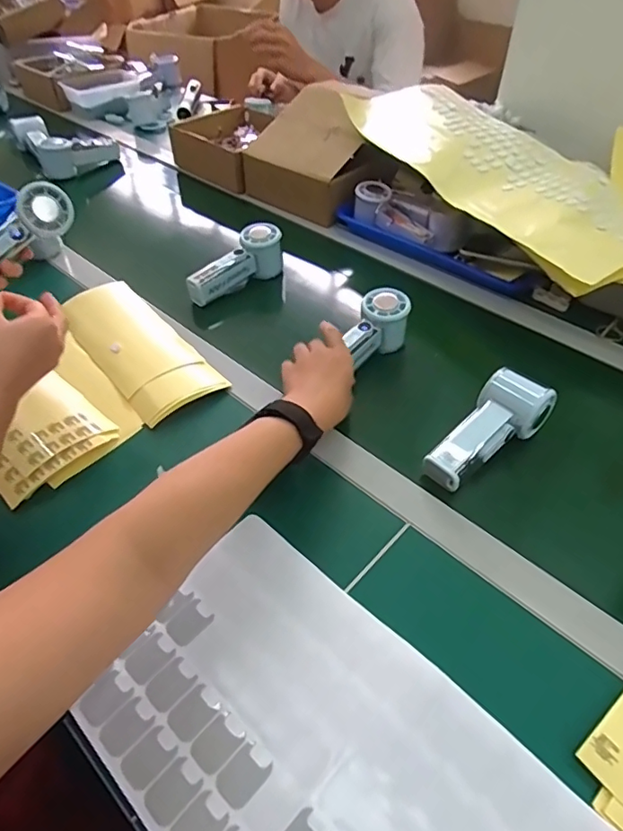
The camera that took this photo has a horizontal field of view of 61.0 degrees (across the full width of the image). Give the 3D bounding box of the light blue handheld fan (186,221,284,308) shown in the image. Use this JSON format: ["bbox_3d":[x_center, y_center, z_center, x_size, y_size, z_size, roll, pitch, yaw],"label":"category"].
[{"bbox_3d":[-0.106,-0.210,0.736,0.054,0.059,0.151,30,53,25],"label":"light blue handheld fan"}]

